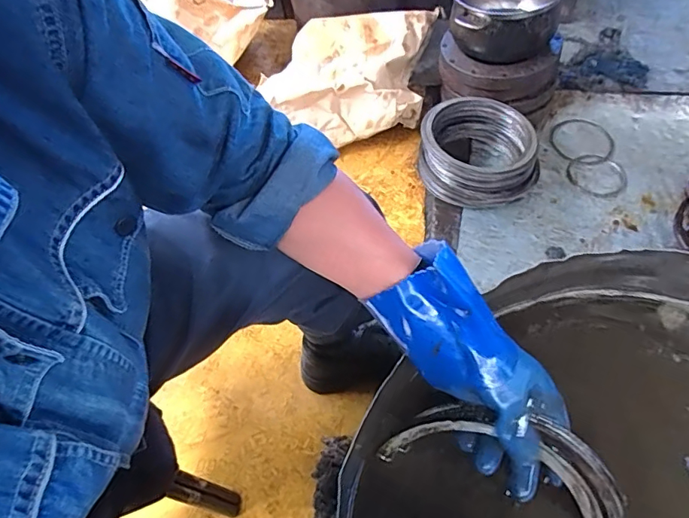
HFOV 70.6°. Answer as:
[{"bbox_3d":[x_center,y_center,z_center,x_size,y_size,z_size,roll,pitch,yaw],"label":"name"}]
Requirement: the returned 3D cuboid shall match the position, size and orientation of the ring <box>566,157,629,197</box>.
[{"bbox_3d":[0.551,-0.182,1.059,0.124,0.009,0.123,-1,58,1],"label":"ring"}]

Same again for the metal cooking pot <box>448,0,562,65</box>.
[{"bbox_3d":[0.324,-0.518,1.012,0.221,0.124,0.259,16,60,11],"label":"metal cooking pot"}]

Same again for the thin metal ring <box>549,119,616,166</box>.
[{"bbox_3d":[0.546,-0.267,1.114,0.144,0.009,0.146,-1,58,1],"label":"thin metal ring"}]

